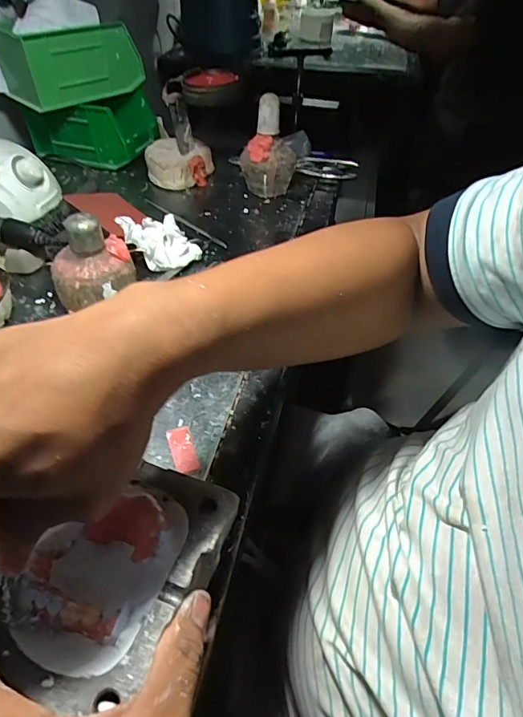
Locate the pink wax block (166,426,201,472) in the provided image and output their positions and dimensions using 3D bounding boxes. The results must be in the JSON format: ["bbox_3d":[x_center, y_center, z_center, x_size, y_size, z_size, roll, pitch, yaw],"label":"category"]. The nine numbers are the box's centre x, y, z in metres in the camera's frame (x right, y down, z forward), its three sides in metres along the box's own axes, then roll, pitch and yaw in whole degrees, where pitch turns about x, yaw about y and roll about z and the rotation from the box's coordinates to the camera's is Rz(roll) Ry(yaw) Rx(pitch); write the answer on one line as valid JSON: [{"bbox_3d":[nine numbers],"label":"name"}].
[{"bbox_3d":[-0.059,0.068,0.340,0.017,0.005,0.038,-14,49,-16],"label":"pink wax block"}]

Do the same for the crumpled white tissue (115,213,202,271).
[{"bbox_3d":[-0.107,-0.127,0.496,0.073,0.053,0.044,-22,51,-22],"label":"crumpled white tissue"}]

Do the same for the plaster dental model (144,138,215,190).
[{"bbox_3d":[-0.120,-0.281,0.657,0.089,0.046,0.073,6,45,4],"label":"plaster dental model"}]

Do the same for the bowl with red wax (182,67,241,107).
[{"bbox_3d":[-0.063,-0.338,0.566,0.068,0.031,0.065,0,46,-3],"label":"bowl with red wax"}]

